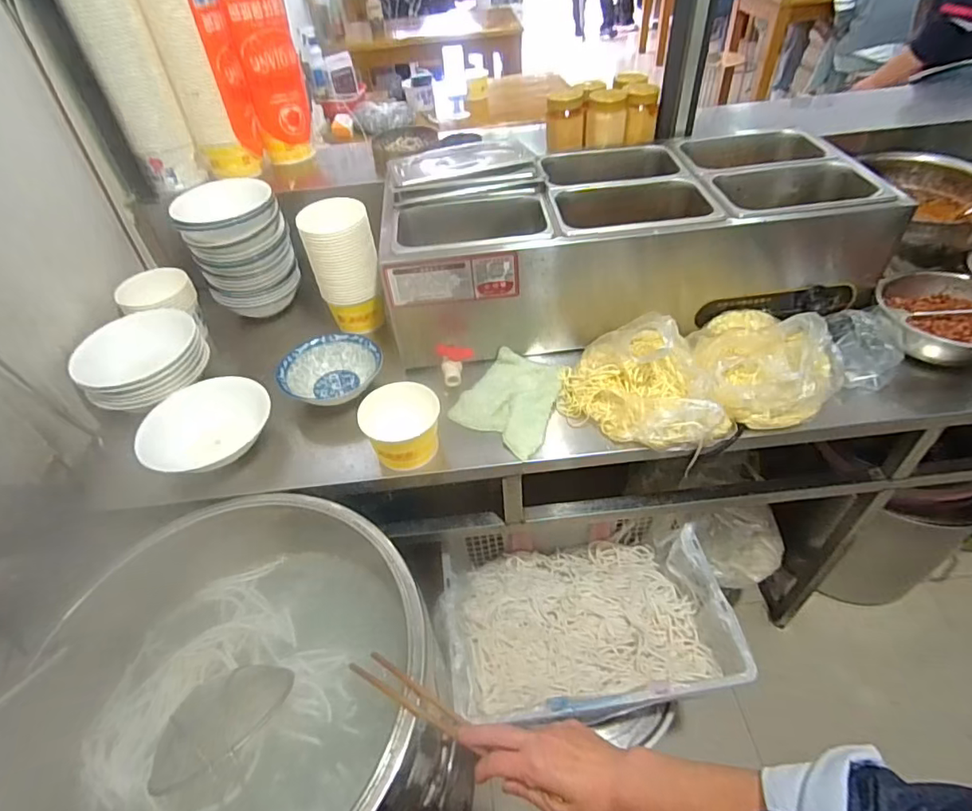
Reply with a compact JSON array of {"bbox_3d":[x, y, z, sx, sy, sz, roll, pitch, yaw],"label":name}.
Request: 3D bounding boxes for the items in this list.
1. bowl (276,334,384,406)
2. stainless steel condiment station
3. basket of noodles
[{"bbox_3d":[-0.275,-0.059,0.945,0.166,0.054,0.145,-29,50,-21],"label":"bowl"},{"bbox_3d":[0.254,-0.315,0.991,0.836,0.233,0.344,-6,46,-1],"label":"stainless steel condiment station"},{"bbox_3d":[0.170,0.371,0.962,0.472,0.125,0.336,-9,46,-3],"label":"basket of noodles"}]

